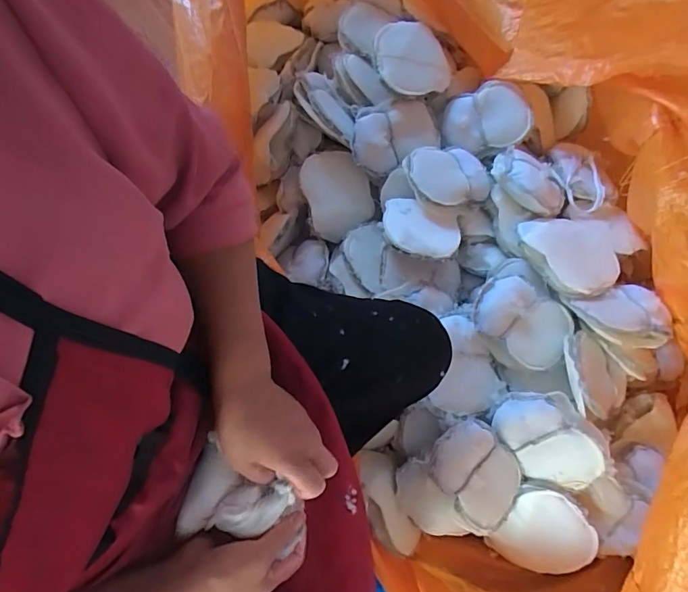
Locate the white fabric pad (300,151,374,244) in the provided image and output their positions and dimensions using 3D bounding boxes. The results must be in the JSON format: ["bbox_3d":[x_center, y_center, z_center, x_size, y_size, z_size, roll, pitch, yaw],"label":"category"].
[{"bbox_3d":[-0.013,-0.210,0.908,0.135,0.033,0.176,-18,92,-9],"label":"white fabric pad"}]

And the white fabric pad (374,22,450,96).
[{"bbox_3d":[0.131,-0.472,0.879,0.150,0.034,0.134,-10,93,-15],"label":"white fabric pad"}]

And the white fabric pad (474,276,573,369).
[{"bbox_3d":[0.314,0.035,0.765,0.168,0.070,0.133,39,71,12],"label":"white fabric pad"}]

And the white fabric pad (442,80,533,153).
[{"bbox_3d":[0.293,-0.369,0.915,0.176,0.039,0.134,-11,89,7],"label":"white fabric pad"}]

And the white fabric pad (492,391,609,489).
[{"bbox_3d":[0.335,0.242,0.731,0.175,0.128,0.030,55,32,-1],"label":"white fabric pad"}]

